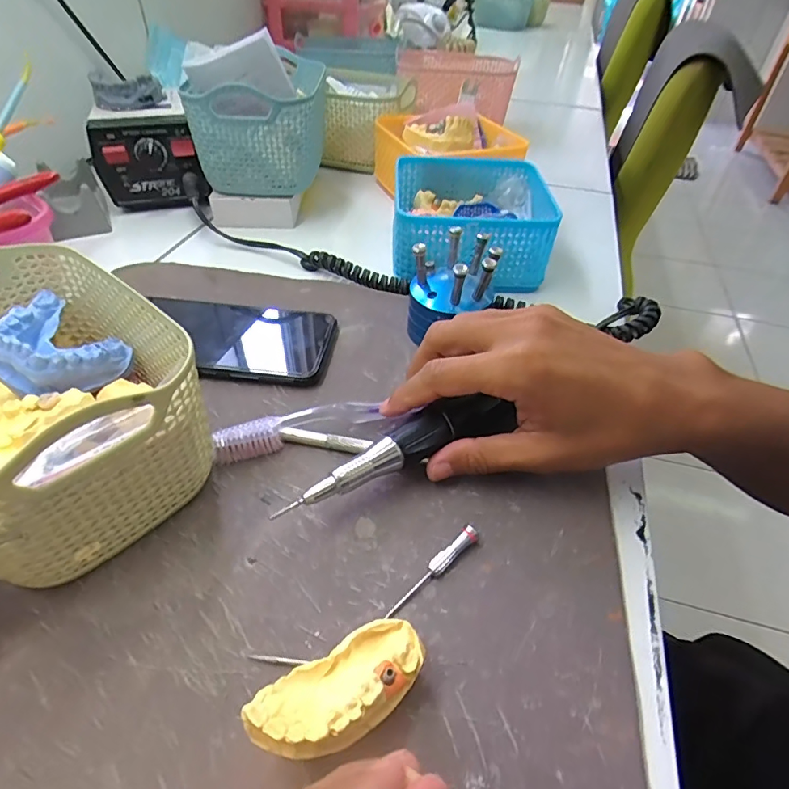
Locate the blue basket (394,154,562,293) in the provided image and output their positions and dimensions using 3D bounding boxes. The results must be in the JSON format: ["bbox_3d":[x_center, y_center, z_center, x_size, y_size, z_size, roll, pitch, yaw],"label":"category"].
[{"bbox_3d":[0.065,-0.156,0.432,0.123,0.059,0.132,2,44,-1],"label":"blue basket"}]

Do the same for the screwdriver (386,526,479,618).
[{"bbox_3d":[0.018,0.081,0.226,0.056,0.009,0.007,-31,54,-30],"label":"screwdriver"}]

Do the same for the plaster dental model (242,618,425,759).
[{"bbox_3d":[-0.019,0.109,0.179,0.063,0.030,0.029,-26,51,-26],"label":"plaster dental model"}]

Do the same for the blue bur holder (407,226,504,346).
[{"bbox_3d":[0.039,-0.073,0.342,0.057,0.069,0.057,4,44,1],"label":"blue bur holder"}]

